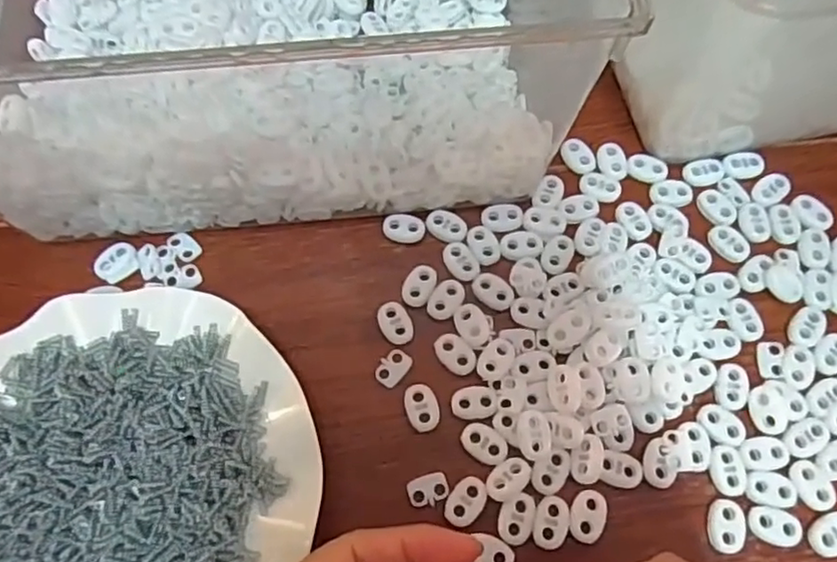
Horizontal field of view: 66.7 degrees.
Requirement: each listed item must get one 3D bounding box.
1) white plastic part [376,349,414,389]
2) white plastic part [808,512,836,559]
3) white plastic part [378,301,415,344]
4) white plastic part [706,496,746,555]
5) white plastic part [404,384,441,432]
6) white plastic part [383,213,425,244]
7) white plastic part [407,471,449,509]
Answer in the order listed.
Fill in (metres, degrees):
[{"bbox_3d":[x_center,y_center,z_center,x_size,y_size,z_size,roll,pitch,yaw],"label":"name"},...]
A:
[{"bbox_3d":[-0.012,0.043,0.316,0.014,0.004,0.019,38,74,14],"label":"white plastic part"},{"bbox_3d":[0.185,0.113,0.284,0.021,0.009,0.014,-32,71,-11],"label":"white plastic part"},{"bbox_3d":[-0.011,0.021,0.323,0.016,0.004,0.023,-25,70,-8],"label":"white plastic part"},{"bbox_3d":[0.139,0.110,0.286,0.015,0.004,0.023,4,69,3],"label":"white plastic part"},{"bbox_3d":[0.002,0.061,0.306,0.016,0.004,0.022,-11,69,-3],"label":"white plastic part"},{"bbox_3d":[-0.008,-0.029,0.344,0.023,0.004,0.015,11,69,5],"label":"white plastic part"},{"bbox_3d":[0.005,0.097,0.294,0.018,0.004,0.014,-18,69,-6],"label":"white plastic part"}]

